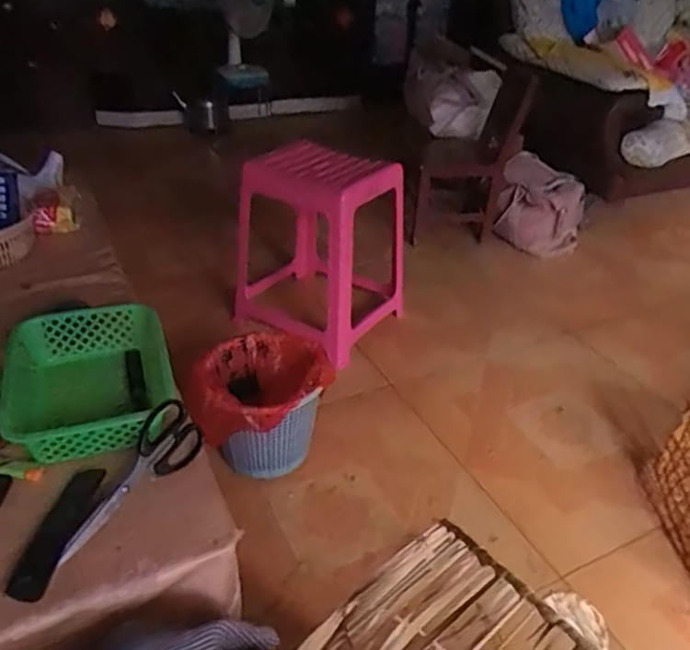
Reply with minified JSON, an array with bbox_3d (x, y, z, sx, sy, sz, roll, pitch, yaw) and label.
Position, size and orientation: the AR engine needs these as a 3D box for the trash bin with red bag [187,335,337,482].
[{"bbox_3d":[-0.151,0.152,1.207,0.225,0.245,0.222,2,34,-1],"label":"trash bin with red bag"}]

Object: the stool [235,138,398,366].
[{"bbox_3d":[-0.075,-0.219,1.624,0.407,0.462,0.391,21,38,26],"label":"stool"}]

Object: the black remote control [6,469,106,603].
[{"bbox_3d":[-0.282,0.200,0.596,0.042,0.012,0.146,7,34,7],"label":"black remote control"}]

